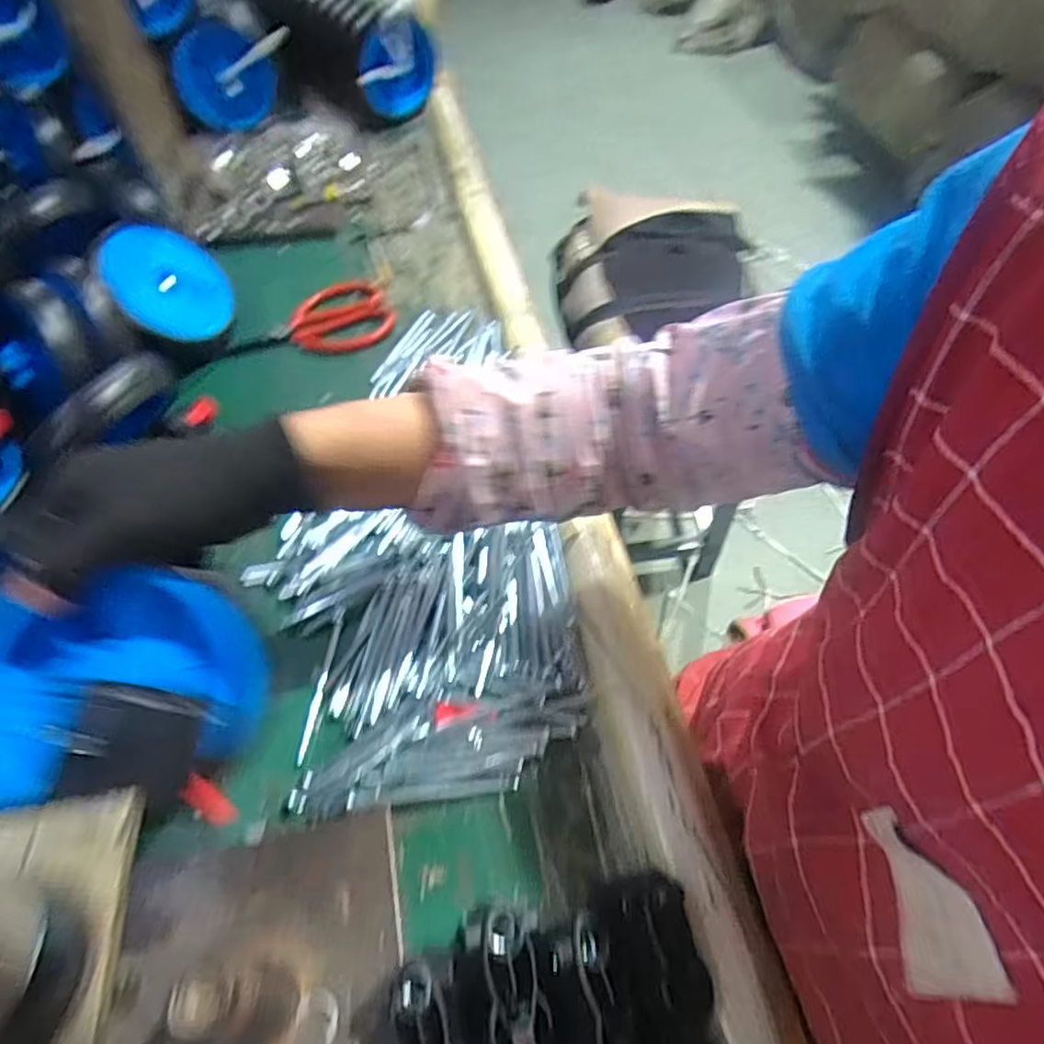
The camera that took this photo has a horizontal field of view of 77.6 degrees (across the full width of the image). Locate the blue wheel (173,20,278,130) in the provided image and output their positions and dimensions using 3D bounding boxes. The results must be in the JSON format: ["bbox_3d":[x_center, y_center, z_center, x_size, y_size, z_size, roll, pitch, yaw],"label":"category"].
[{"bbox_3d":[-0.394,-0.592,0.863,0.128,0.114,0.037,-15,54,-6],"label":"blue wheel"}]

